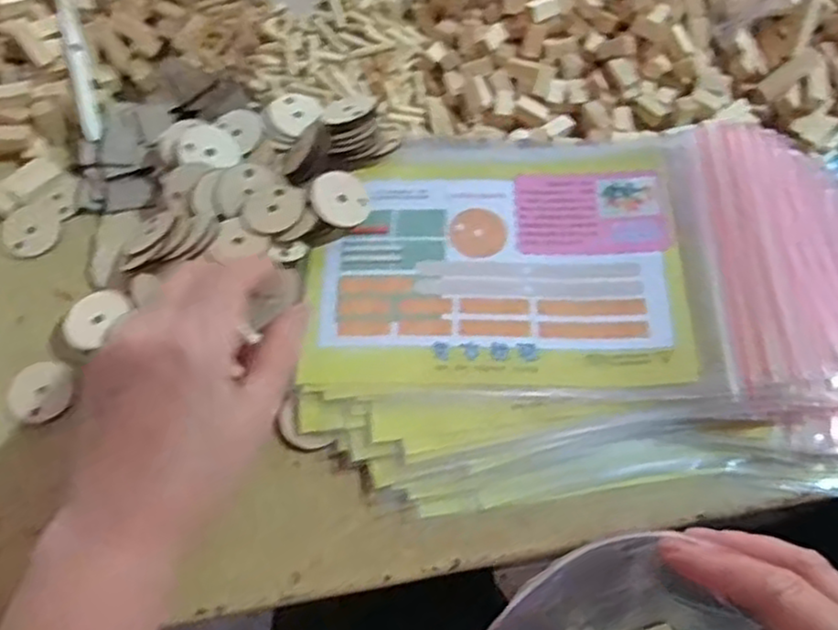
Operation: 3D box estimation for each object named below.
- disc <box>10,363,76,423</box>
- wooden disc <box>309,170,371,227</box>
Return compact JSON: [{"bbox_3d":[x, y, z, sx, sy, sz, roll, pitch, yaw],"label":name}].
[{"bbox_3d":[-0.198,0.040,0.382,0.032,0.004,0.031,0,64,0],"label":"disc"},{"bbox_3d":[-0.045,-0.065,0.410,0.032,0.004,0.032,7,71,-20],"label":"wooden disc"}]

